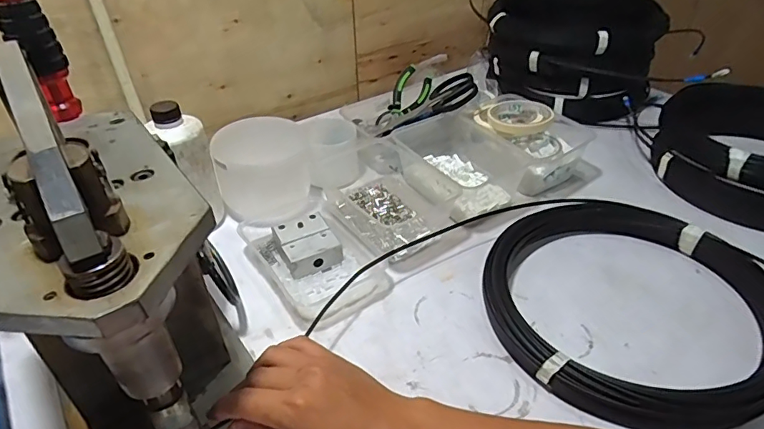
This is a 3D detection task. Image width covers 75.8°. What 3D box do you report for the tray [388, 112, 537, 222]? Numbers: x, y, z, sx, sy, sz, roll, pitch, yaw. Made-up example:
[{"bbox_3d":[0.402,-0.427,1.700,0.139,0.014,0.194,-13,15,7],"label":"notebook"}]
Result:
[{"bbox_3d":[0.098,-0.077,0.697,0.136,0.069,0.194,-21,40,-25],"label":"tray"}]

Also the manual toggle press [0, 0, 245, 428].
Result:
[{"bbox_3d":[-0.199,0.042,0.353,0.126,0.301,0.278,-25,41,-28],"label":"manual toggle press"}]

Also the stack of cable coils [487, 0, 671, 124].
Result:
[{"bbox_3d":[0.325,-0.285,0.865,0.254,0.168,0.229,29,45,35],"label":"stack of cable coils"}]

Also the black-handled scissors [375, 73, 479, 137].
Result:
[{"bbox_3d":[0.067,-0.165,0.761,0.165,0.022,0.078,-28,32,17],"label":"black-handled scissors"}]

